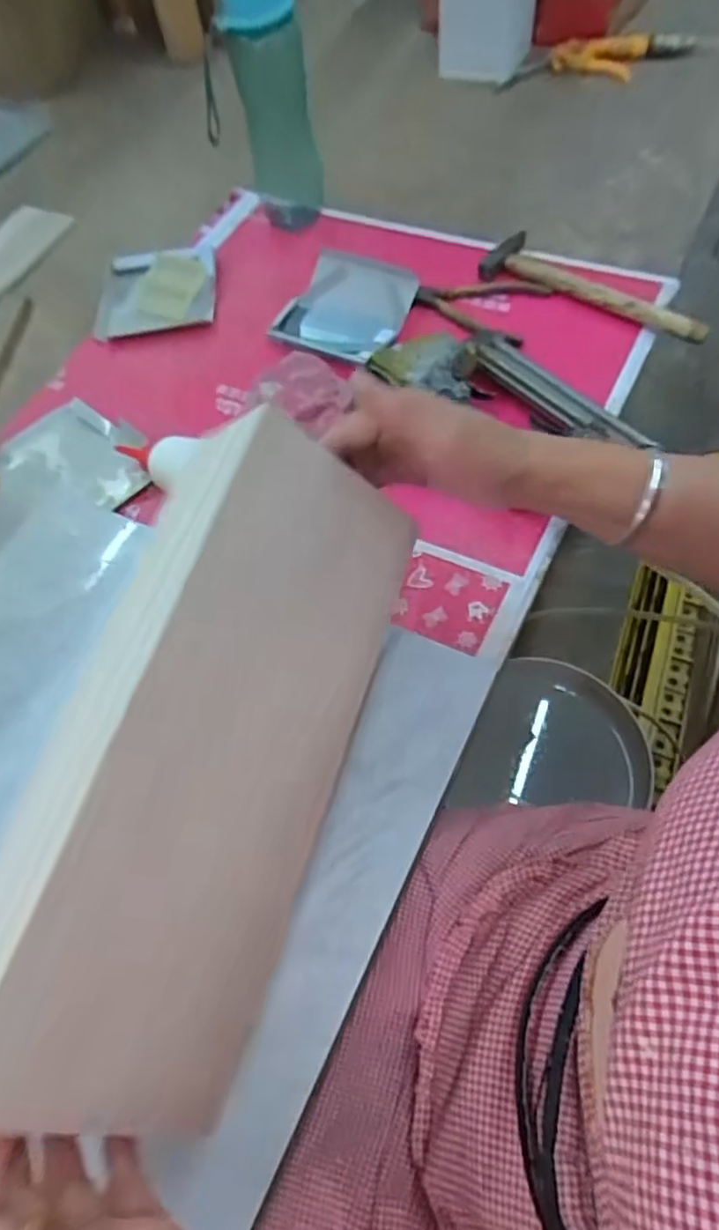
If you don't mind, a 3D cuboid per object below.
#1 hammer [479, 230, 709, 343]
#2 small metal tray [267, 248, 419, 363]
[{"bbox_3d":[0.245,-0.339,0.687,0.246,0.033,0.064,31,68,20],"label":"hammer"},{"bbox_3d":[-0.017,-0.325,0.707,0.134,0.048,0.118,22,65,16],"label":"small metal tray"}]

